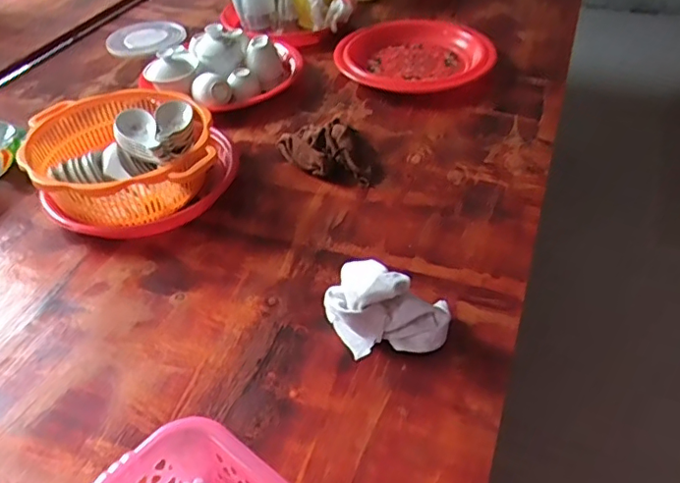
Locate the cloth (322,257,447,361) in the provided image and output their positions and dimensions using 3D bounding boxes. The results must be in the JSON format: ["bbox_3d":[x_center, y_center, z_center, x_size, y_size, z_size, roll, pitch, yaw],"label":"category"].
[{"bbox_3d":[0.039,0.058,0.525,0.119,0.063,0.078,24,50,26],"label":"cloth"}]

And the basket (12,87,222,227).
[{"bbox_3d":[-0.265,-0.105,0.704,0.209,0.084,0.215,-2,43,2],"label":"basket"}]

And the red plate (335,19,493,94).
[{"bbox_3d":[0.122,-0.303,0.910,0.244,0.046,0.213,-15,45,-12],"label":"red plate"}]

